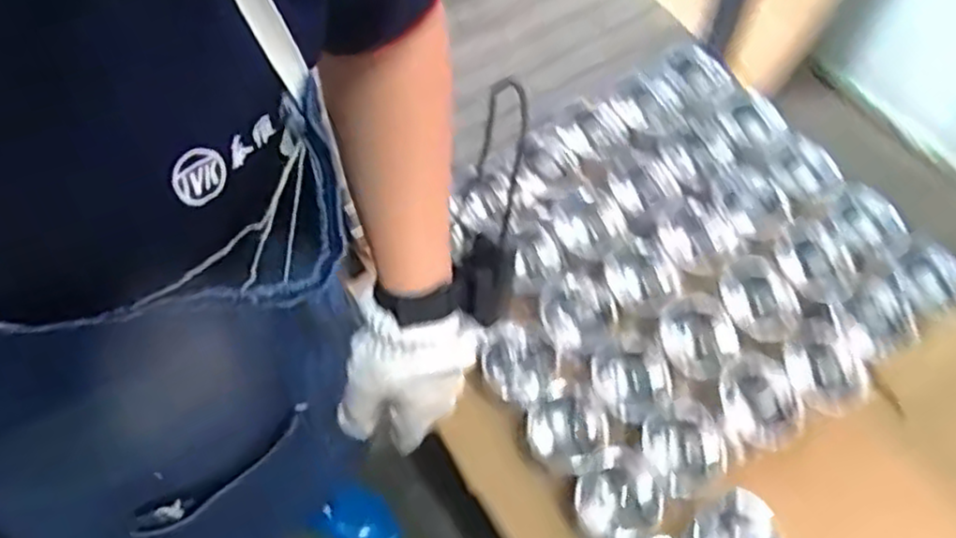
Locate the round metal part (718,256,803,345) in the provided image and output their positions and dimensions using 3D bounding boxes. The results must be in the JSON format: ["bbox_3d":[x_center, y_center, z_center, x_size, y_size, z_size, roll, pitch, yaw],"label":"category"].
[{"bbox_3d":[0.358,0.041,0.936,0.096,0.030,0.113,-36,65,-12],"label":"round metal part"}]

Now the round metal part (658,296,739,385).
[{"bbox_3d":[0.274,0.088,0.907,0.097,0.044,0.104,-1,61,1],"label":"round metal part"}]

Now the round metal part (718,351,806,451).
[{"bbox_3d":[0.338,0.160,0.877,0.093,0.036,0.112,-21,63,-10],"label":"round metal part"}]

